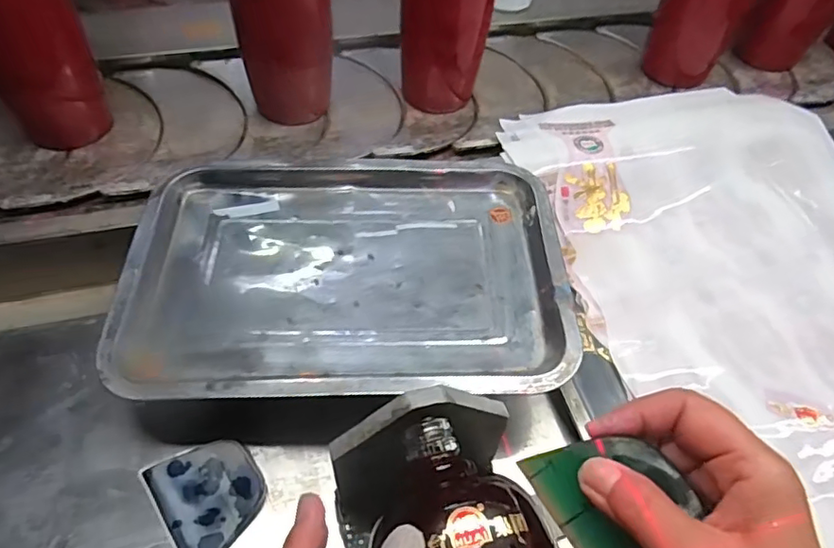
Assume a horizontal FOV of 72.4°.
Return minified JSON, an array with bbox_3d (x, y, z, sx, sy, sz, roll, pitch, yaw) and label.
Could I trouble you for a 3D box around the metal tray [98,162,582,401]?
[{"bbox_3d":[-0.050,0.000,0.424,0.299,0.056,0.209,1,54,-3],"label":"metal tray"}]

